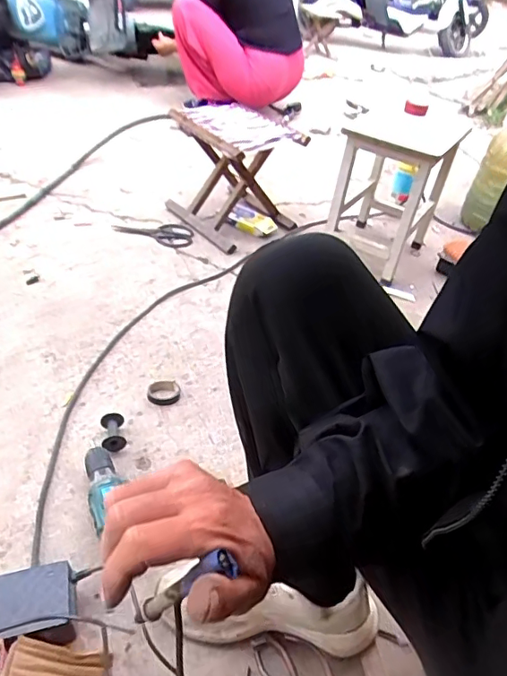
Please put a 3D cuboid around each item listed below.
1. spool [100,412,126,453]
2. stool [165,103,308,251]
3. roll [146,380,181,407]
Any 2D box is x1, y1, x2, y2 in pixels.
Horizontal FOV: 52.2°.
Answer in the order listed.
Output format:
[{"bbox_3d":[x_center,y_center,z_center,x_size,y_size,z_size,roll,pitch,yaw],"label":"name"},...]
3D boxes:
[{"bbox_3d":[-0.232,0.158,0.857,0.036,0.032,0.066,-6,42,-15],"label":"spool"},{"bbox_3d":[-0.057,-0.467,1.449,0.285,0.289,0.297,35,47,29],"label":"stool"},{"bbox_3d":[-0.166,0.102,0.960,0.064,0.020,0.052,-18,46,-27],"label":"roll"}]

